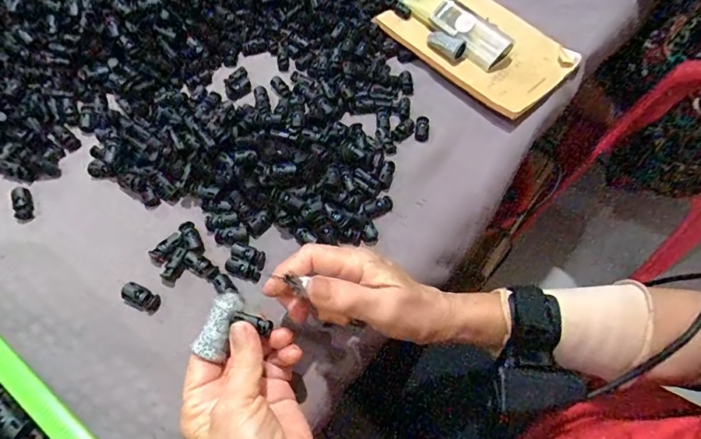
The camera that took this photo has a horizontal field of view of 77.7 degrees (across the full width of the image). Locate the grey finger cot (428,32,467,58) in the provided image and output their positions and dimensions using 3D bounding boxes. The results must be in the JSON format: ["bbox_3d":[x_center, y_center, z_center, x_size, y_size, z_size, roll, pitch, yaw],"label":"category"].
[{"bbox_3d":[0.111,-0.204,0.507,0.045,0.016,0.025,31,61,11],"label":"grey finger cot"}]

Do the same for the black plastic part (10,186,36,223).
[{"bbox_3d":[-0.274,-0.013,0.363,0.013,0.006,0.035,-20,64,-17],"label":"black plastic part"}]

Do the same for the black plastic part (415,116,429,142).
[{"bbox_3d":[0.075,-0.095,0.454,0.014,0.007,0.034,10,59,-1],"label":"black plastic part"}]

